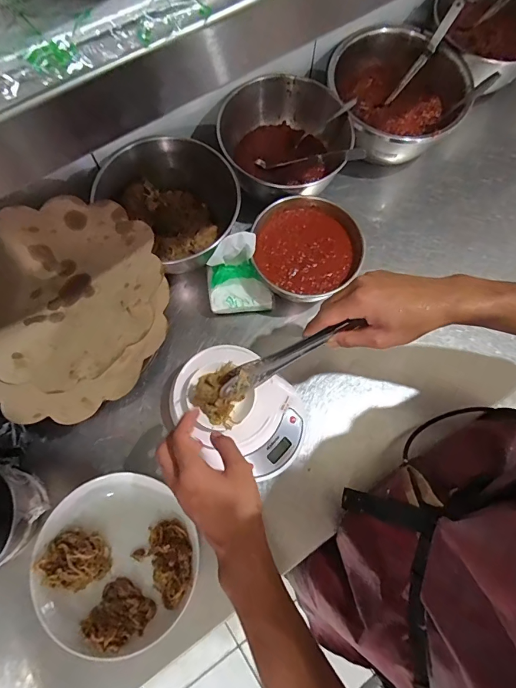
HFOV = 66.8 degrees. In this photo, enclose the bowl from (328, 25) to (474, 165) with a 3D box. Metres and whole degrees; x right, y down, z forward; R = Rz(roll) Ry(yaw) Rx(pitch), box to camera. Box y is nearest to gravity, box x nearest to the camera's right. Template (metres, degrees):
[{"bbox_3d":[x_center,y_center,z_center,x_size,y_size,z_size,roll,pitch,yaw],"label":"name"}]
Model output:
[{"bbox_3d":[0.233,-0.416,0.686,0.218,0.115,0.237,0,73,-1],"label":"bowl"}]

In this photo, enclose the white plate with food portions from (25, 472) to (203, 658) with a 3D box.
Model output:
[{"bbox_3d":[-0.180,0.274,0.498,0.191,0.045,0.191,0,73,-1],"label":"white plate with food portions"}]

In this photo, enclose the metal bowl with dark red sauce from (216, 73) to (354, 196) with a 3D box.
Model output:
[{"bbox_3d":[0.052,-0.311,0.649,0.170,0.118,0.197,26,74,7],"label":"metal bowl with dark red sauce"}]

